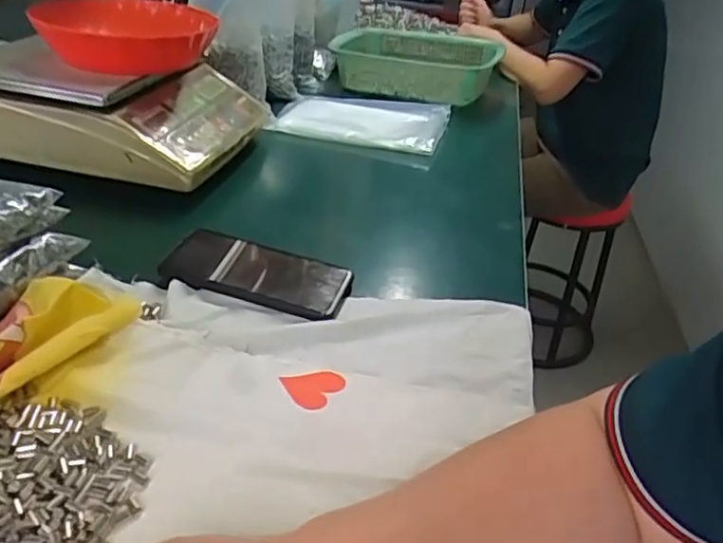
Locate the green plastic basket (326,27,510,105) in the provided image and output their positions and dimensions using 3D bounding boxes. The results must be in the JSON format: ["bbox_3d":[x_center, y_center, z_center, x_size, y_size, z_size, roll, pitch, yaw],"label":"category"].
[{"bbox_3d":[0.105,-0.383,1.160,0.289,0.094,0.254,16,33,13],"label":"green plastic basket"}]

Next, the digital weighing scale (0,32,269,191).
[{"bbox_3d":[-0.314,-0.215,0.792,0.307,0.109,0.307,8,27,9],"label":"digital weighing scale"}]

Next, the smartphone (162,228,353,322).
[{"bbox_3d":[-0.092,-0.001,0.563,0.162,0.011,0.078,15,39,10],"label":"smartphone"}]

